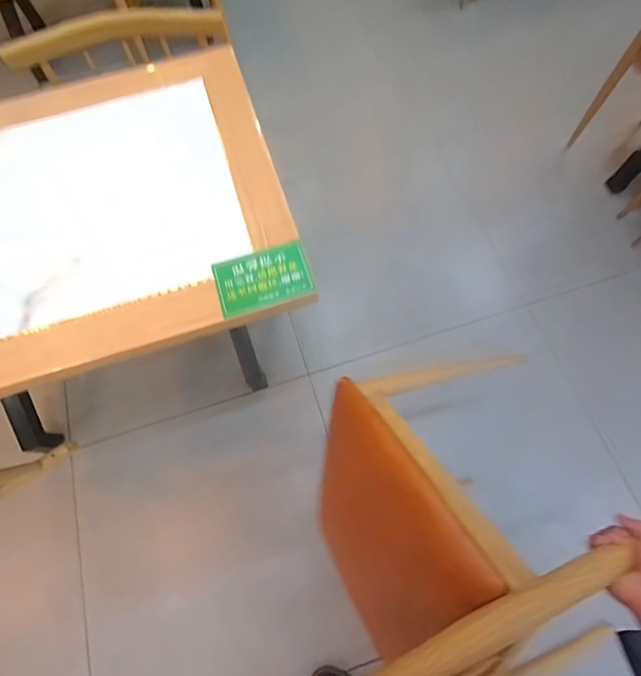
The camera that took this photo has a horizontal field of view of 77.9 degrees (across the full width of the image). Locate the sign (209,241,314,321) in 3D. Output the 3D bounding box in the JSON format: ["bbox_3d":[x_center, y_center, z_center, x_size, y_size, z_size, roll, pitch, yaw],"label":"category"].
[{"bbox_3d":[-0.090,-0.095,0.626,0.147,0.010,0.093,-18,70,-5],"label":"sign"}]

